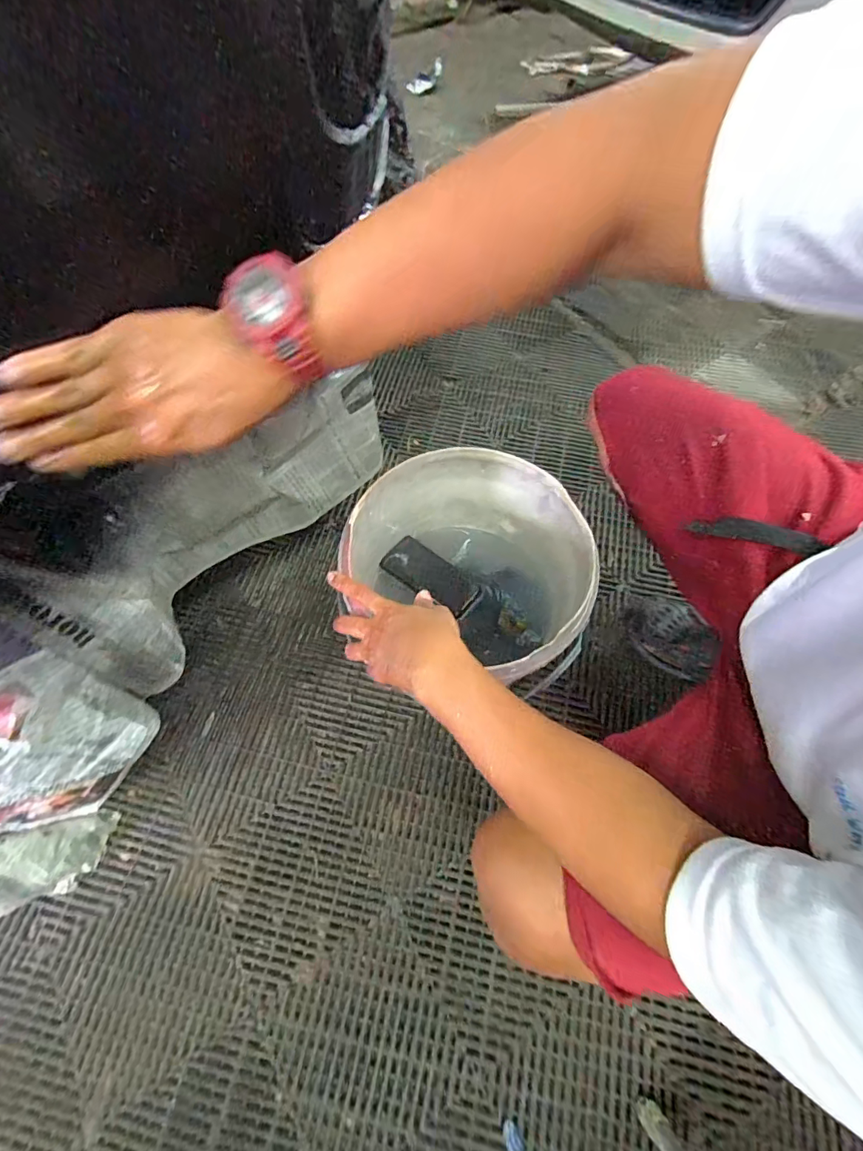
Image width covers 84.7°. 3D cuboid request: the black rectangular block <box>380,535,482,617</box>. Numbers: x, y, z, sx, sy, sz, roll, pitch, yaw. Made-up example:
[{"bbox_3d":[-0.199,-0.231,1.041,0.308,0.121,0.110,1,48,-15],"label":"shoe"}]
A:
[{"bbox_3d":[-0.001,-0.002,0.696,0.140,0.009,0.064,30,66,15],"label":"black rectangular block"}]

